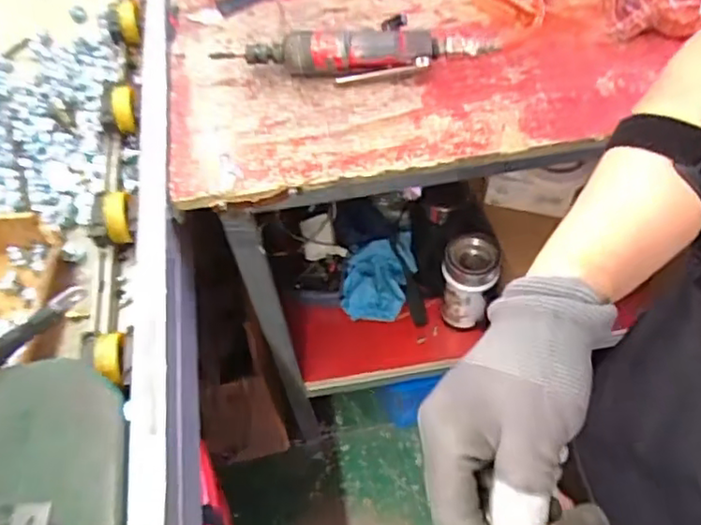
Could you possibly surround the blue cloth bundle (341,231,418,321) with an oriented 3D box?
[{"bbox_3d":[0.047,0.021,1.064,0.115,0.077,0.125,1,57,3],"label":"blue cloth bundle"}]

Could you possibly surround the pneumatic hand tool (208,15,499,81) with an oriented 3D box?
[{"bbox_3d":[0.002,-0.212,0.654,0.282,0.047,0.054,-4,56,0],"label":"pneumatic hand tool"}]

